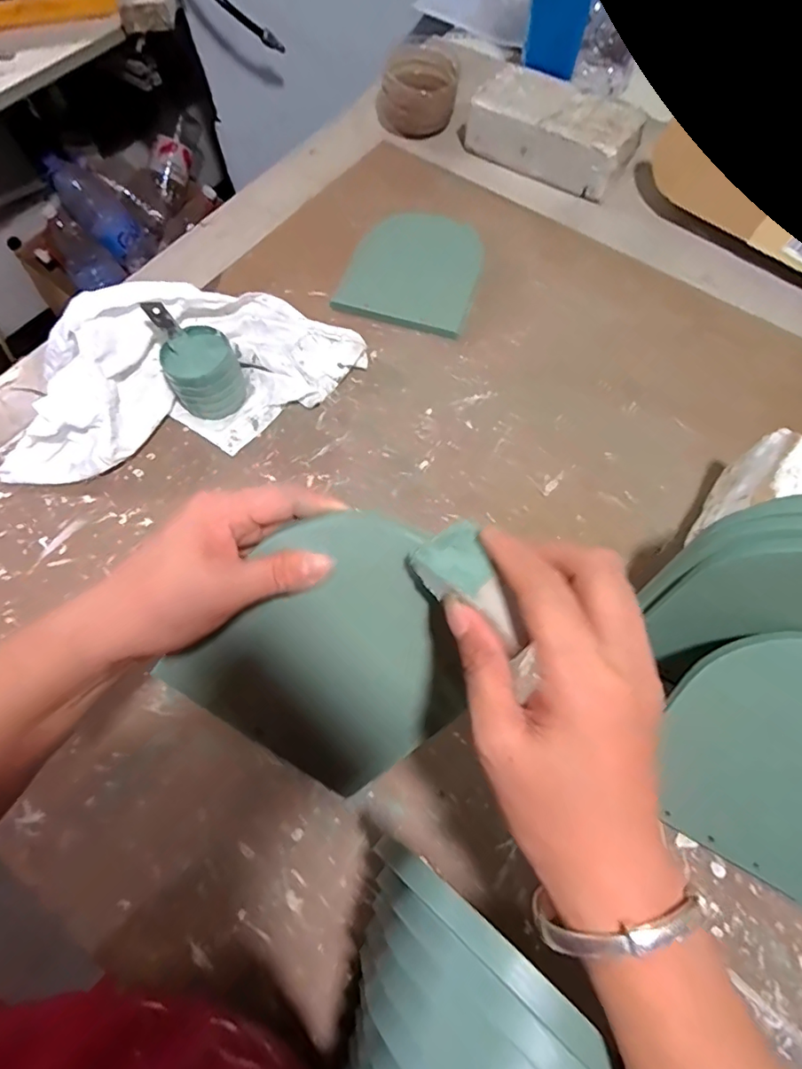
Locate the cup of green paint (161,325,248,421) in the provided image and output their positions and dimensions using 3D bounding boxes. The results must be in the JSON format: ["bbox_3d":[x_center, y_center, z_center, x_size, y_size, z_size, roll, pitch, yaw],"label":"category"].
[{"bbox_3d":[-0.191,-0.154,0.499,0.068,0.064,0.065,0,67,0],"label":"cup of green paint"}]

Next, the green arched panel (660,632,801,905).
[{"bbox_3d":[0.261,0.155,0.346,0.138,0.010,0.167,29,107,18],"label":"green arched panel"}]

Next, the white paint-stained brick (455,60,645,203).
[{"bbox_3d":[0.190,-0.520,0.657,0.219,0.070,0.090,31,70,12],"label":"white paint-stained brick"}]

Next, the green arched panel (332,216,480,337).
[{"bbox_3d":[0.015,-0.300,0.574,0.140,0.022,0.147,19,77,4],"label":"green arched panel"}]

